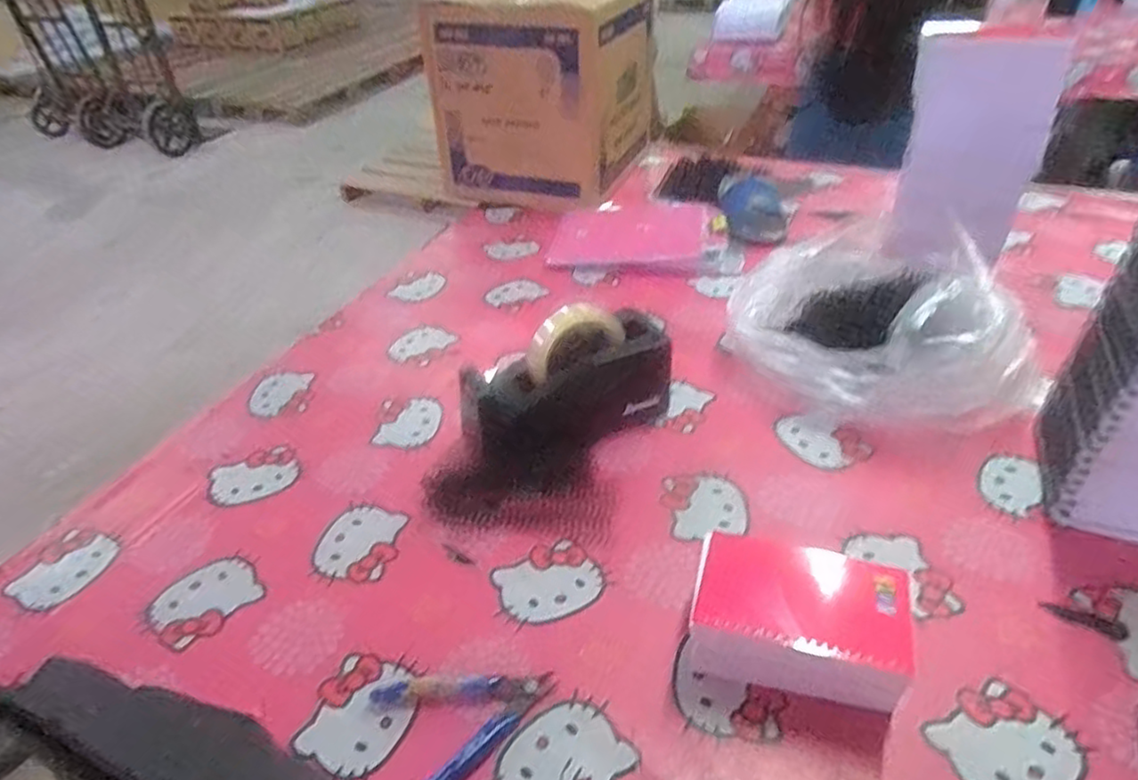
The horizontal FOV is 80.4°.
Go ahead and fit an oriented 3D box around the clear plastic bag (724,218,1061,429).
[{"bbox_3d":[0.337,-0.074,0.691,0.261,0.128,0.268,-26,43,-25],"label":"clear plastic bag"}]

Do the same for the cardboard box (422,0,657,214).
[{"bbox_3d":[-0.036,-0.502,1.140,0.292,0.286,0.292,15,42,22],"label":"cardboard box"}]

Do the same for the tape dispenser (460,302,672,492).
[{"bbox_3d":[0.001,-0.003,0.644,0.201,0.119,0.094,-25,43,-24],"label":"tape dispenser"}]

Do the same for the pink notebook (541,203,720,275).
[{"bbox_3d":[0.093,-0.225,0.985,0.238,0.018,0.161,3,46,16],"label":"pink notebook"}]

